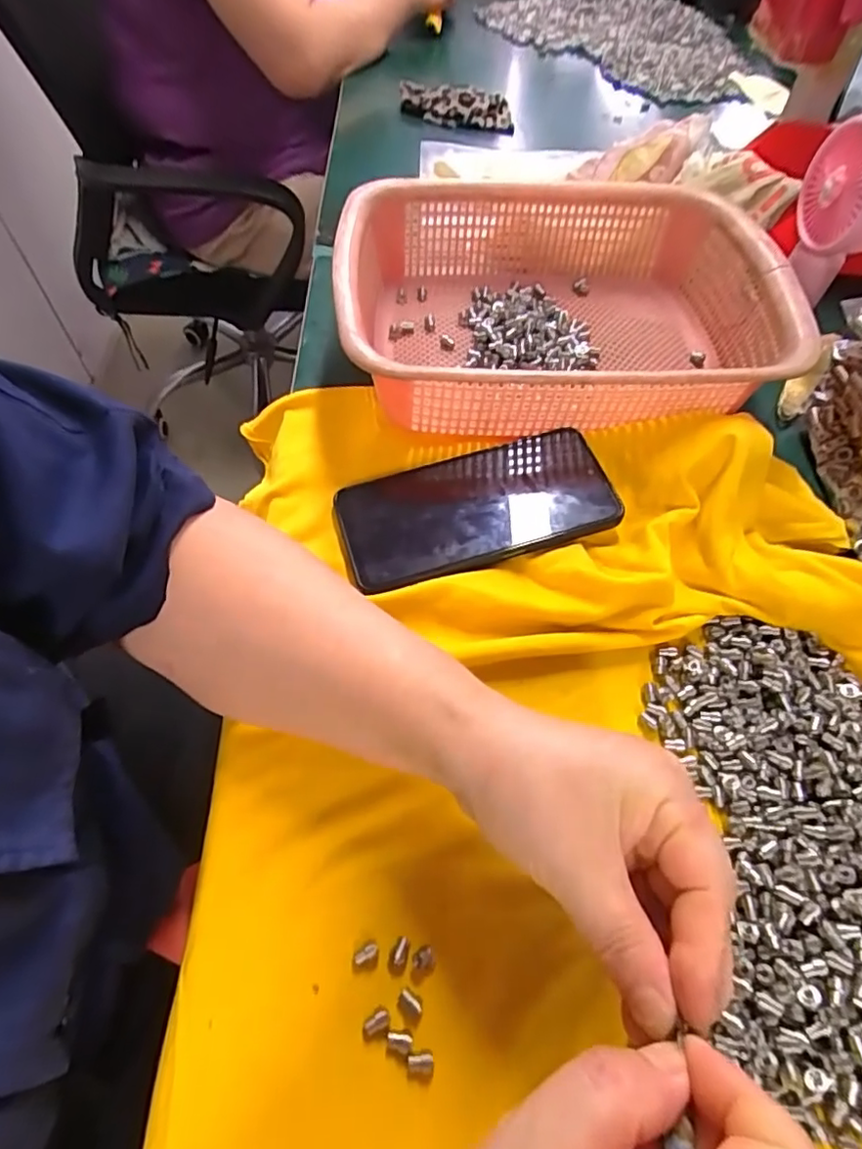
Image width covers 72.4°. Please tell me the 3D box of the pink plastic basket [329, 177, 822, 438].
[{"bbox_3d":[0.085,-0.184,0.407,0.282,0.073,0.212,2,58,-2],"label":"pink plastic basket"}]

